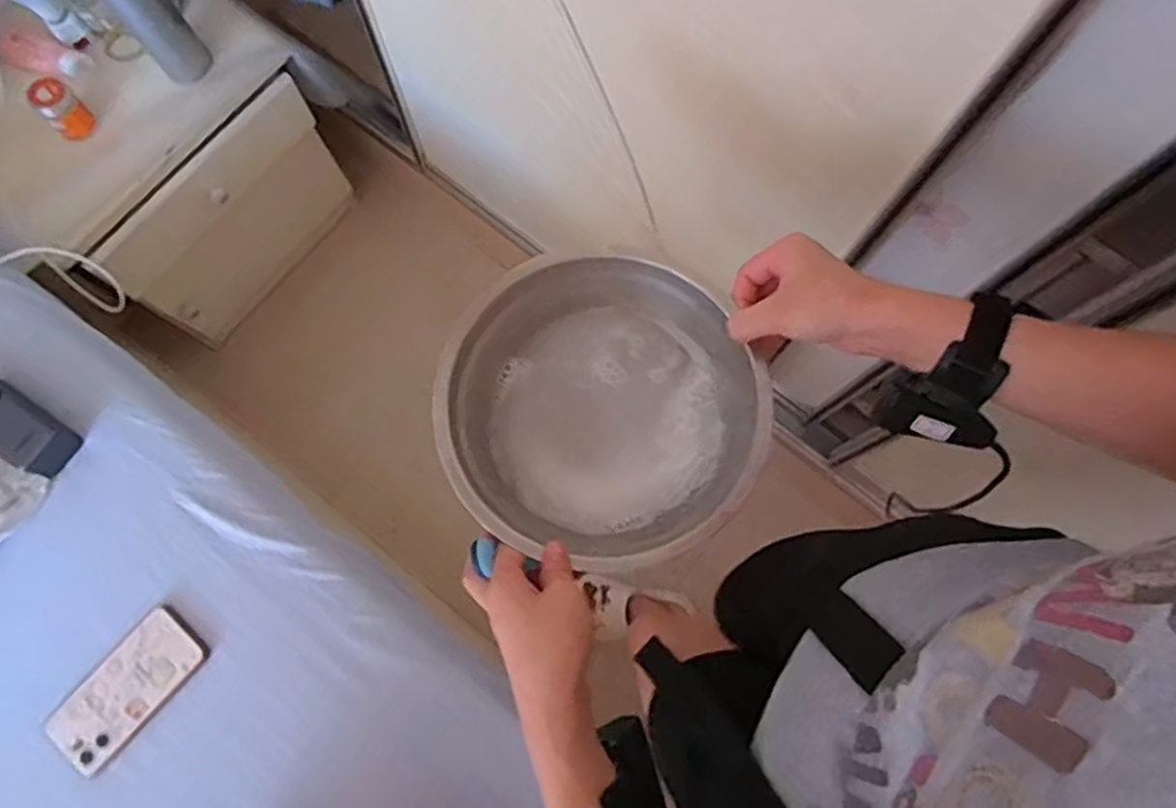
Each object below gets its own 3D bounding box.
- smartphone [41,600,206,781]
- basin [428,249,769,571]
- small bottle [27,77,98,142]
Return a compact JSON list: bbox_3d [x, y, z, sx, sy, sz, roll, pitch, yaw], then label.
[{"bbox_3d":[-0.470,0.290,0.746,0.078,0.015,0.162,41,80,9],"label":"smartphone"},{"bbox_3d":[0.011,0.009,0.528,0.210,0.060,0.207,0,76,0],"label":"basin"},{"bbox_3d":[-0.690,-0.386,0.958,0.049,0.067,0.051,0,76,0],"label":"small bottle"}]

